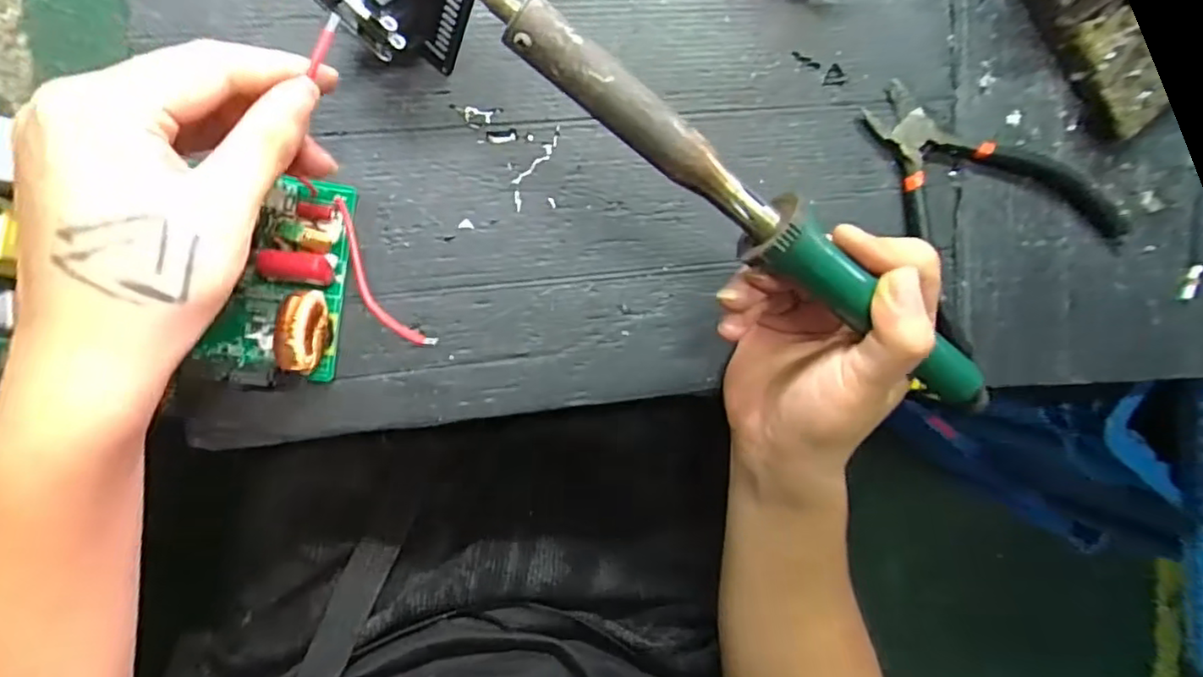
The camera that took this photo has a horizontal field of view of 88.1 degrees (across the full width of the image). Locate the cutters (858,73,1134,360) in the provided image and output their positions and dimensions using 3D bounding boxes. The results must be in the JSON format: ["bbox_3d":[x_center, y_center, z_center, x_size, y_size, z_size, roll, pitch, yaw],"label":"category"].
[{"bbox_3d":[0.214,-0.085,0.349,0.134,0.011,0.147,-35,96,-6],"label":"cutters"}]

